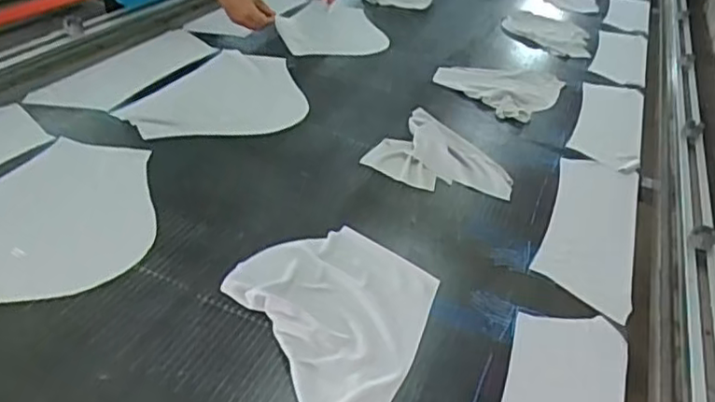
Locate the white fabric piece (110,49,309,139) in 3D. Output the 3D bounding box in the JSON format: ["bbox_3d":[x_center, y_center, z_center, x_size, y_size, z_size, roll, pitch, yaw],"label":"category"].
[{"bbox_3d":[-0.238,-0.209,1.267,0.269,0.018,0.391,20,37,18],"label":"white fabric piece"}]

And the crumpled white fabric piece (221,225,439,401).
[{"bbox_3d":[-0.031,0.145,0.829,0.280,0.023,0.315,26,39,25],"label":"crumpled white fabric piece"}]

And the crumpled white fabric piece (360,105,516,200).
[{"bbox_3d":[0.169,-0.075,1.200,0.244,0.031,0.235,23,38,22],"label":"crumpled white fabric piece"}]

